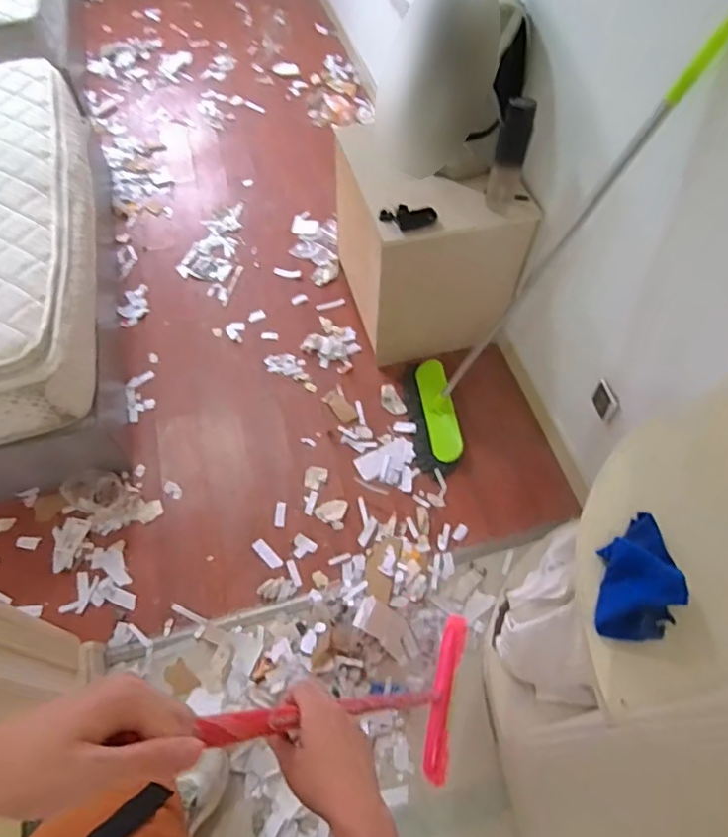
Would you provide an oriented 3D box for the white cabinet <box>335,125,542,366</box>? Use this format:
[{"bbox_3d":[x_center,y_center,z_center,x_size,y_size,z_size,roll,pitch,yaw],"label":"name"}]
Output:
[{"bbox_3d":[0.200,-0.563,1.788,0.451,0.523,0.527,-14,60,-10],"label":"white cabinet"}]

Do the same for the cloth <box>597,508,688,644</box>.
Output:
[{"bbox_3d":[0.403,0.217,0.795,0.109,0.072,0.204,14,59,7],"label":"cloth"}]

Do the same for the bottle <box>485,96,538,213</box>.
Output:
[{"bbox_3d":[0.375,-0.673,1.417,0.078,0.270,0.089,14,59,7],"label":"bottle"}]

